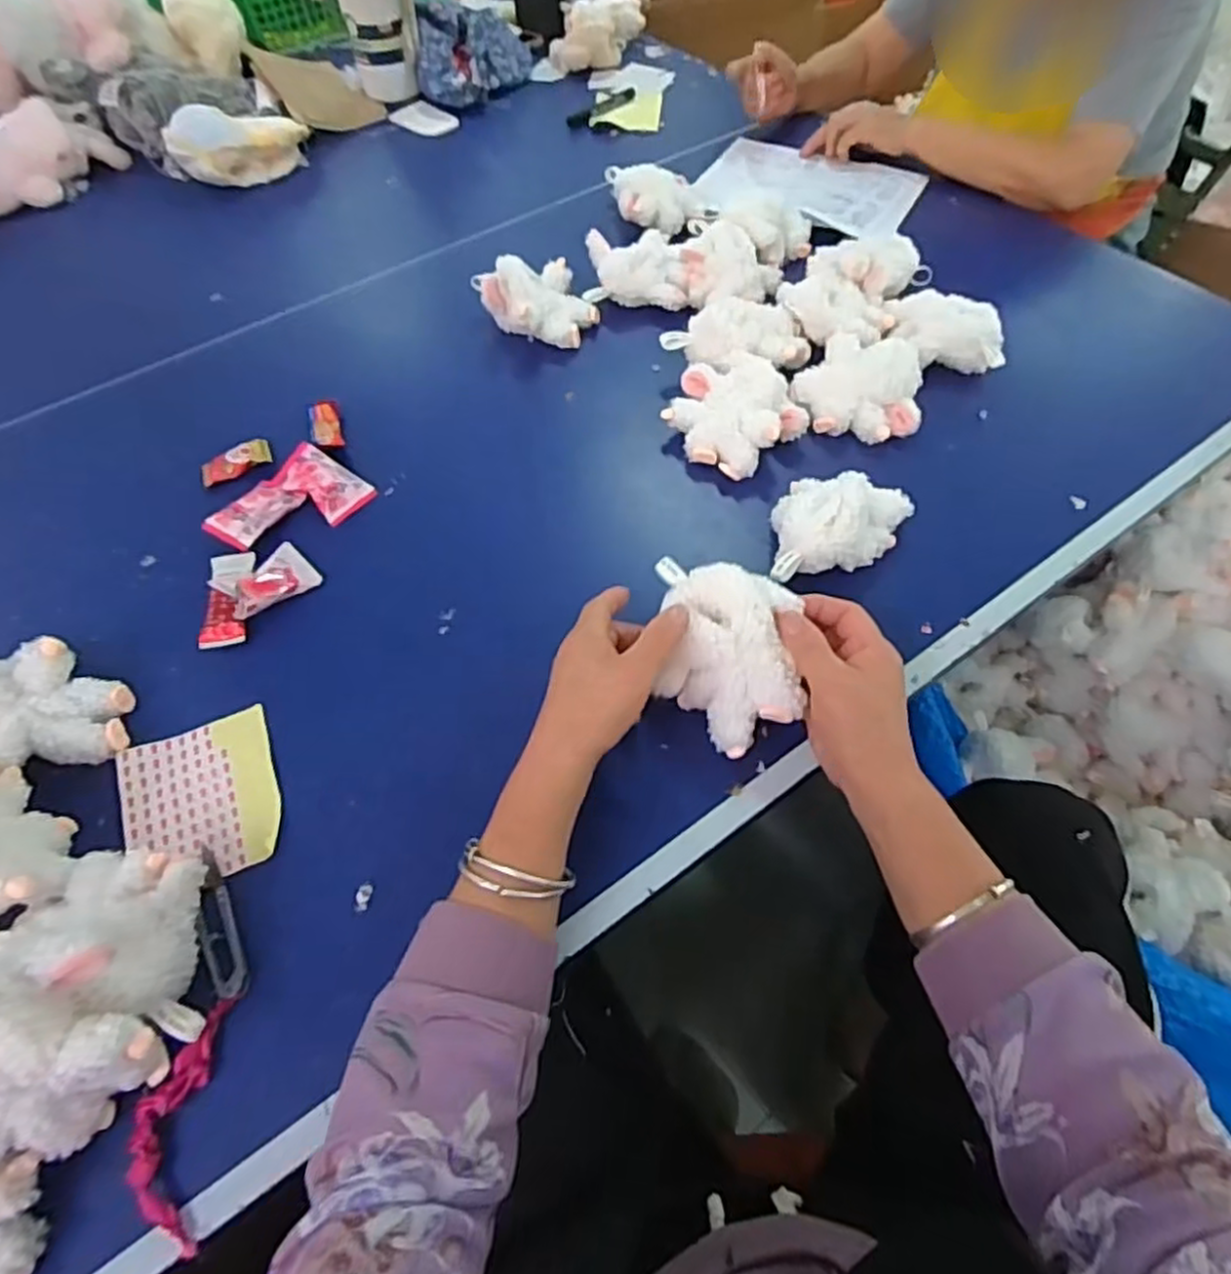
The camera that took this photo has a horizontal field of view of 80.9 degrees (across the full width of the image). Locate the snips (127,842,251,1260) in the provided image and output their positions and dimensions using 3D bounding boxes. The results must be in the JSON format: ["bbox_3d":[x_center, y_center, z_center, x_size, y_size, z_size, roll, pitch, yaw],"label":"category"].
[{"bbox_3d":[-0.245,0.229,0.423,0.044,0.016,0.206,-4,57,0],"label":"snips"}]

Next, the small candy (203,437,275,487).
[{"bbox_3d":[-0.364,-0.169,0.693,0.066,0.016,0.030,-24,59,-12],"label":"small candy"}]

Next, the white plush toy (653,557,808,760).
[{"bbox_3d":[0.077,0.007,0.495,0.092,0.066,0.123,3,58,4],"label":"white plush toy"}]

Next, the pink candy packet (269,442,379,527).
[{"bbox_3d":[-0.271,-0.142,0.667,0.085,0.021,0.051,28,63,19],"label":"pink candy packet"}]

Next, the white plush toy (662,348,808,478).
[{"bbox_3d":[0.110,-0.211,0.682,0.115,0.056,0.125,-1,57,2],"label":"white plush toy"}]

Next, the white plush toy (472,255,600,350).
[{"bbox_3d":[-0.086,-0.363,0.776,0.123,0.055,0.097,19,60,14],"label":"white plush toy"}]

